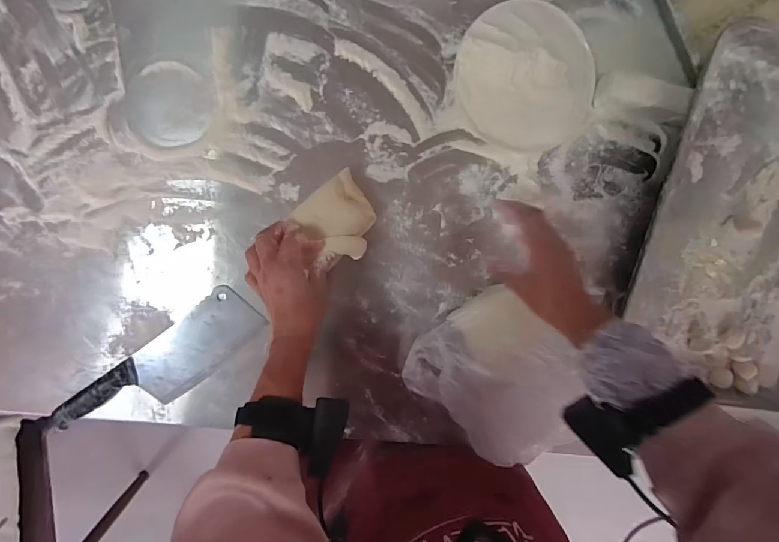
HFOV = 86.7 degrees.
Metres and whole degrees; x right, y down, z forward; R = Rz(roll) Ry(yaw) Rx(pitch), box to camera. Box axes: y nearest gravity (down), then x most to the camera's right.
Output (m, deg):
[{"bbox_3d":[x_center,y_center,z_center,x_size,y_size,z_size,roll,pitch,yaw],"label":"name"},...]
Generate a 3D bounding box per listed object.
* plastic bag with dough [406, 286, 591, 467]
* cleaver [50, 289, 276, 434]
[{"bbox_3d":[0.133,0.128,0.528,0.162,0.131,0.170,39,91,-10],"label":"plastic bag with dough"},{"bbox_3d":[-0.292,0.127,0.535,0.267,0.032,0.081,-38,100,-1],"label":"cleaver"}]

